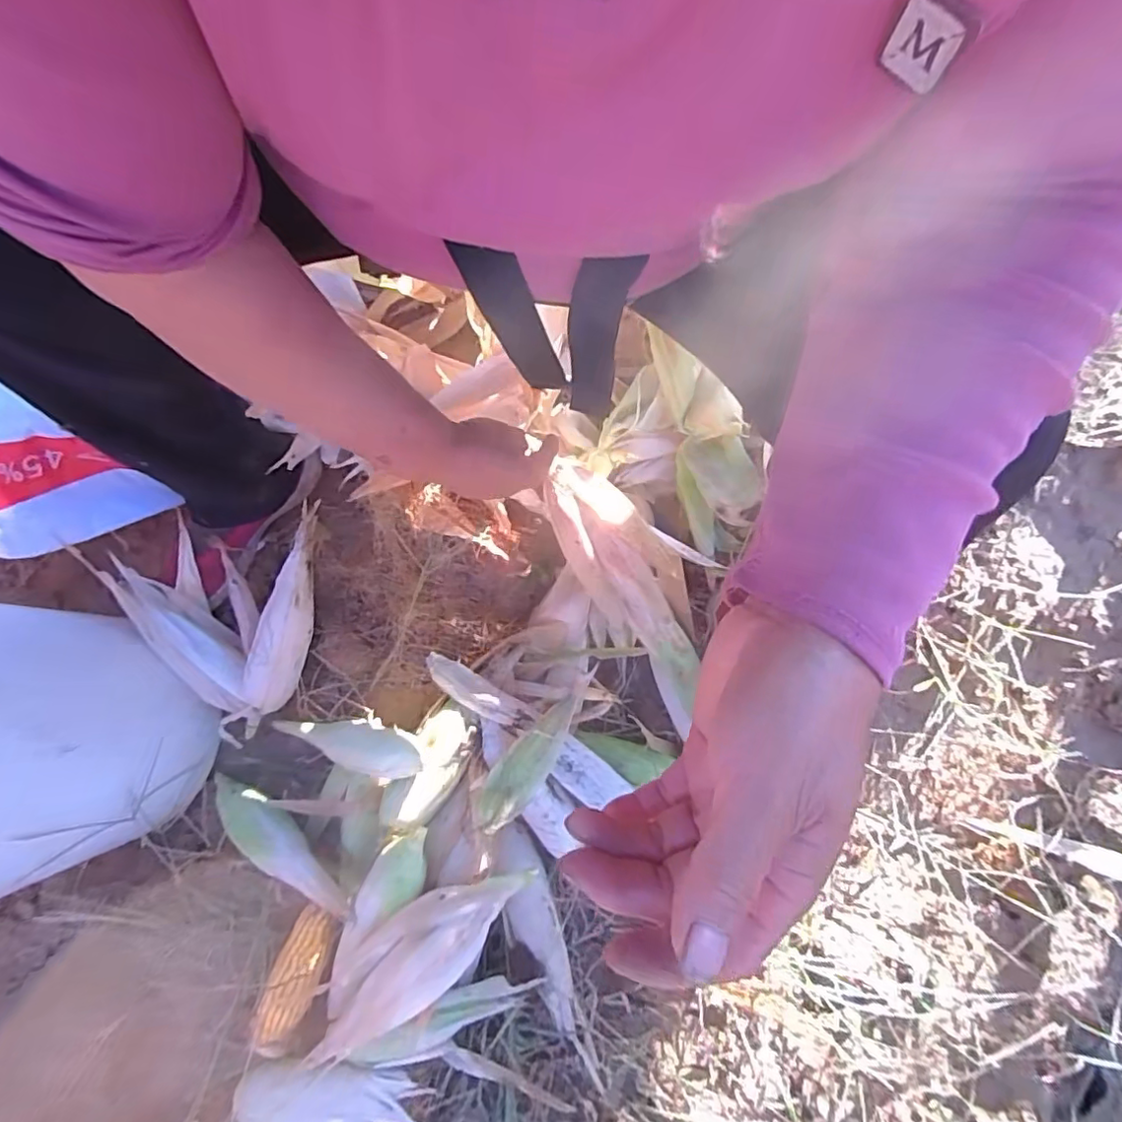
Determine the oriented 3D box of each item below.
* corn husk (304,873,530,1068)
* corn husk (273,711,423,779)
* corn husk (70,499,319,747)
[{"bbox_3d":[-0.160,0.410,0.594,0.313,0.046,0.083,-44,82,9],"label":"corn husk"},{"bbox_3d":[-0.237,0.199,0.657,0.217,0.042,0.051,4,79,30],"label":"corn husk"},{"bbox_3d":[-0.350,0.057,0.667,0.218,0.092,0.228,-27,81,-4],"label":"corn husk"}]

